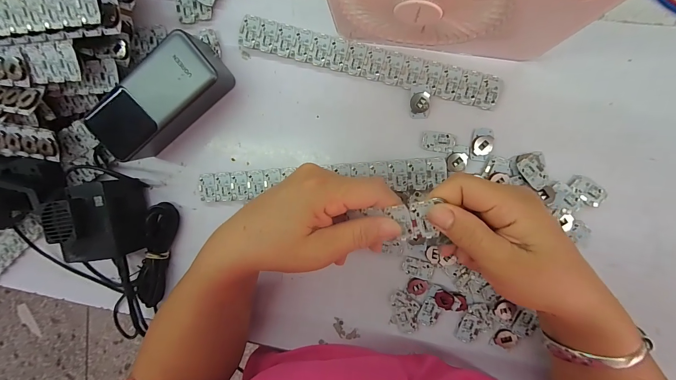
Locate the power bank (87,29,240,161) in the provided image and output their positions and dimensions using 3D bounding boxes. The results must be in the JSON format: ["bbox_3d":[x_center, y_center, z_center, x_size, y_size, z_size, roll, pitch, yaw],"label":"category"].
[{"bbox_3d":[-0.166,-0.083,0.289,0.133,0.055,0.061,-35,91,9],"label":"power bank"}]

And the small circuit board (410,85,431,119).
[{"bbox_3d":[0.077,-0.083,0.280,0.018,0.004,0.030,2,96,7],"label":"small circuit board"}]

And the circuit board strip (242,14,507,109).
[{"bbox_3d":[0.026,-0.123,0.284,0.249,0.004,0.029,17,98,5],"label":"circuit board strip"}]

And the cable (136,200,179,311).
[{"bbox_3d":[-0.199,0.071,0.325,0.029,0.026,0.114,11,97,6],"label":"cable"}]

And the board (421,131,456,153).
[{"bbox_3d":[0.095,-0.045,0.282,0.030,0.004,0.019,8,97,6],"label":"board"}]

